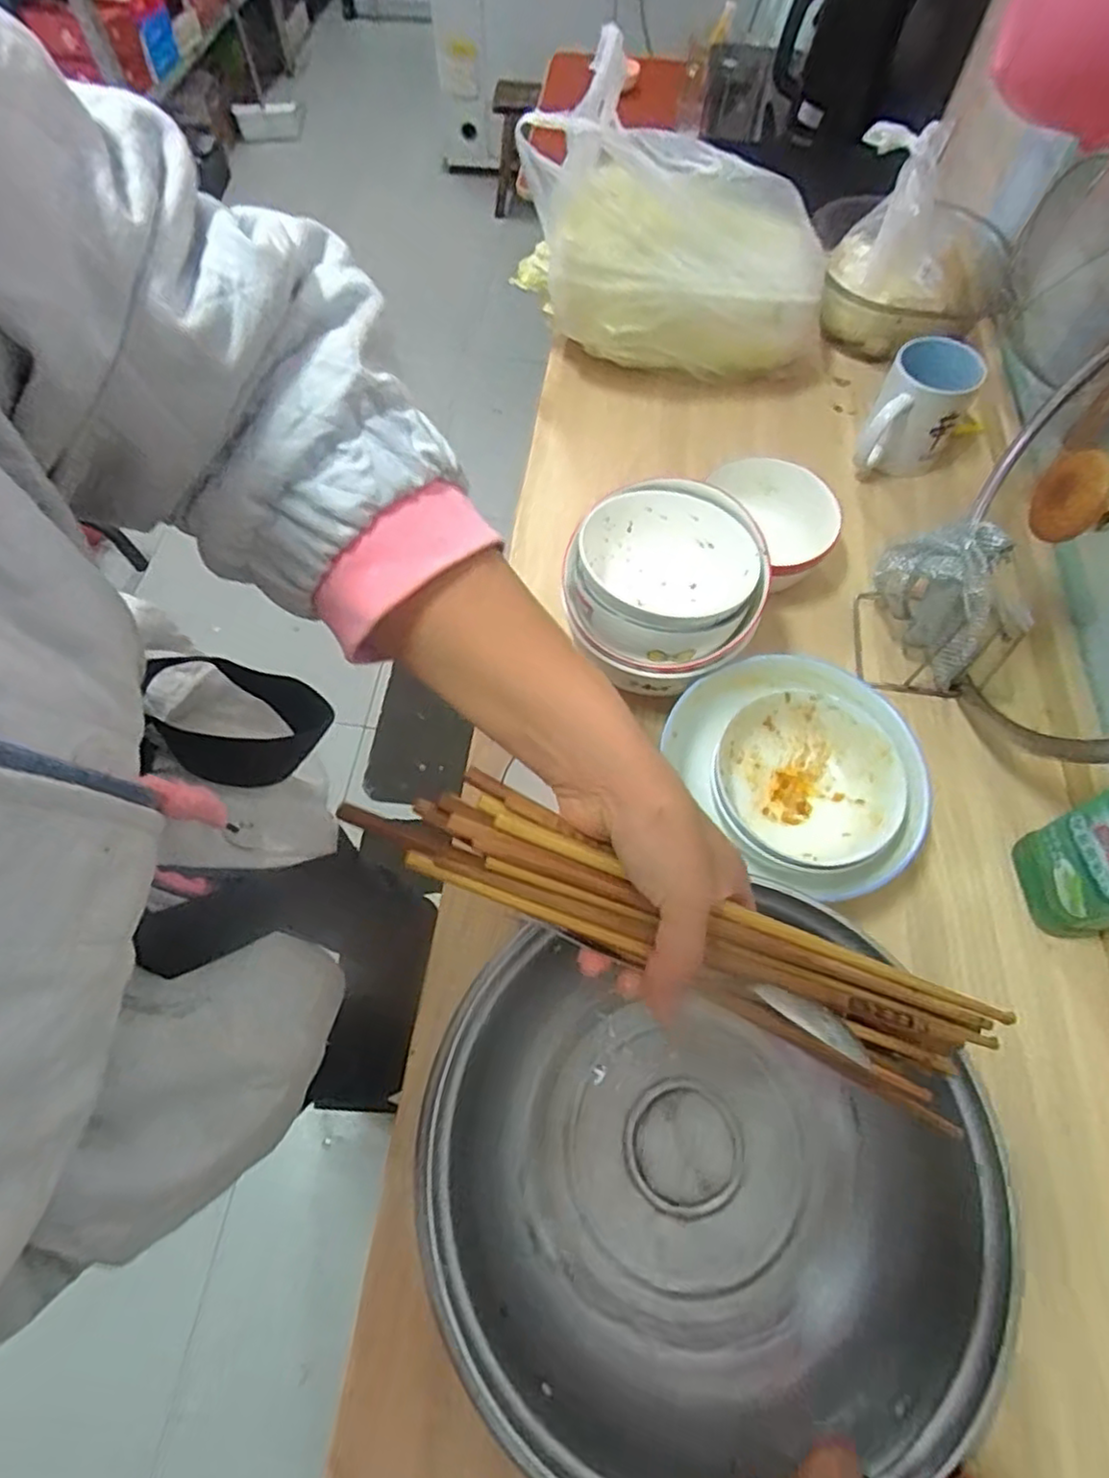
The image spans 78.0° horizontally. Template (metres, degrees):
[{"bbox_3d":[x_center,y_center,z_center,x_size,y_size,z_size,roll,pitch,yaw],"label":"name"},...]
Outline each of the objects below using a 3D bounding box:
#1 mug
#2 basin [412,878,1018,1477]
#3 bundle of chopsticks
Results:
[{"bbox_3d":[0.348,-0.315,0.666,0.079,0.096,0.100,22,65,10],"label":"mug"},{"bbox_3d":[0.084,0.219,0.364,0.279,0.094,0.264,0,63,-1],"label":"basin"},{"bbox_3d":[0.050,0.082,0.290,0.275,0.024,0.051,24,65,0],"label":"bundle of chopsticks"}]

